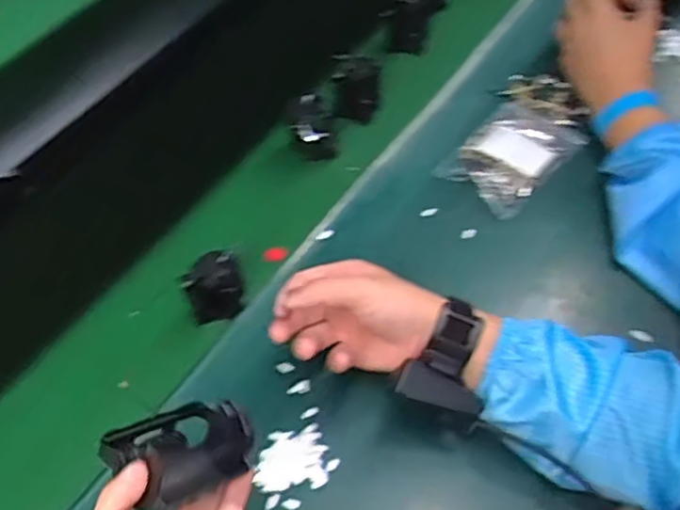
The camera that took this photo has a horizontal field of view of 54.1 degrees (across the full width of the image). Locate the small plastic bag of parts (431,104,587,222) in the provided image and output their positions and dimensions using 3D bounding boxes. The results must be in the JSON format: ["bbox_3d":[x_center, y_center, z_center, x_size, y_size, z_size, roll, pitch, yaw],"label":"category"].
[{"bbox_3d":[0.182,-0.106,0.701,0.097,0.019,0.142,35,66,22],"label":"small plastic bag of parts"}]

